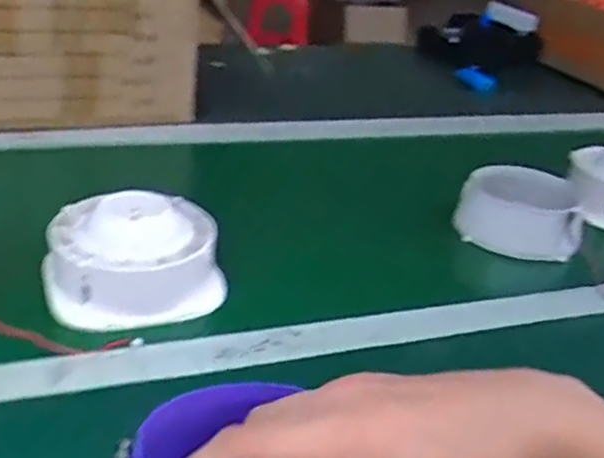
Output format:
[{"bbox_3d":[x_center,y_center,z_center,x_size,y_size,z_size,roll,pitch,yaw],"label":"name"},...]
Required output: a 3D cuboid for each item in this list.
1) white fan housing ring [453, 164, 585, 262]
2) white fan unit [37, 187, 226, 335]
[{"bbox_3d":[0.228,-0.023,0.764,0.117,0.057,0.124,4,27,-2],"label":"white fan housing ring"},{"bbox_3d":[-0.138,0.021,0.595,0.135,0.072,0.102,-6,30,-21],"label":"white fan unit"}]

